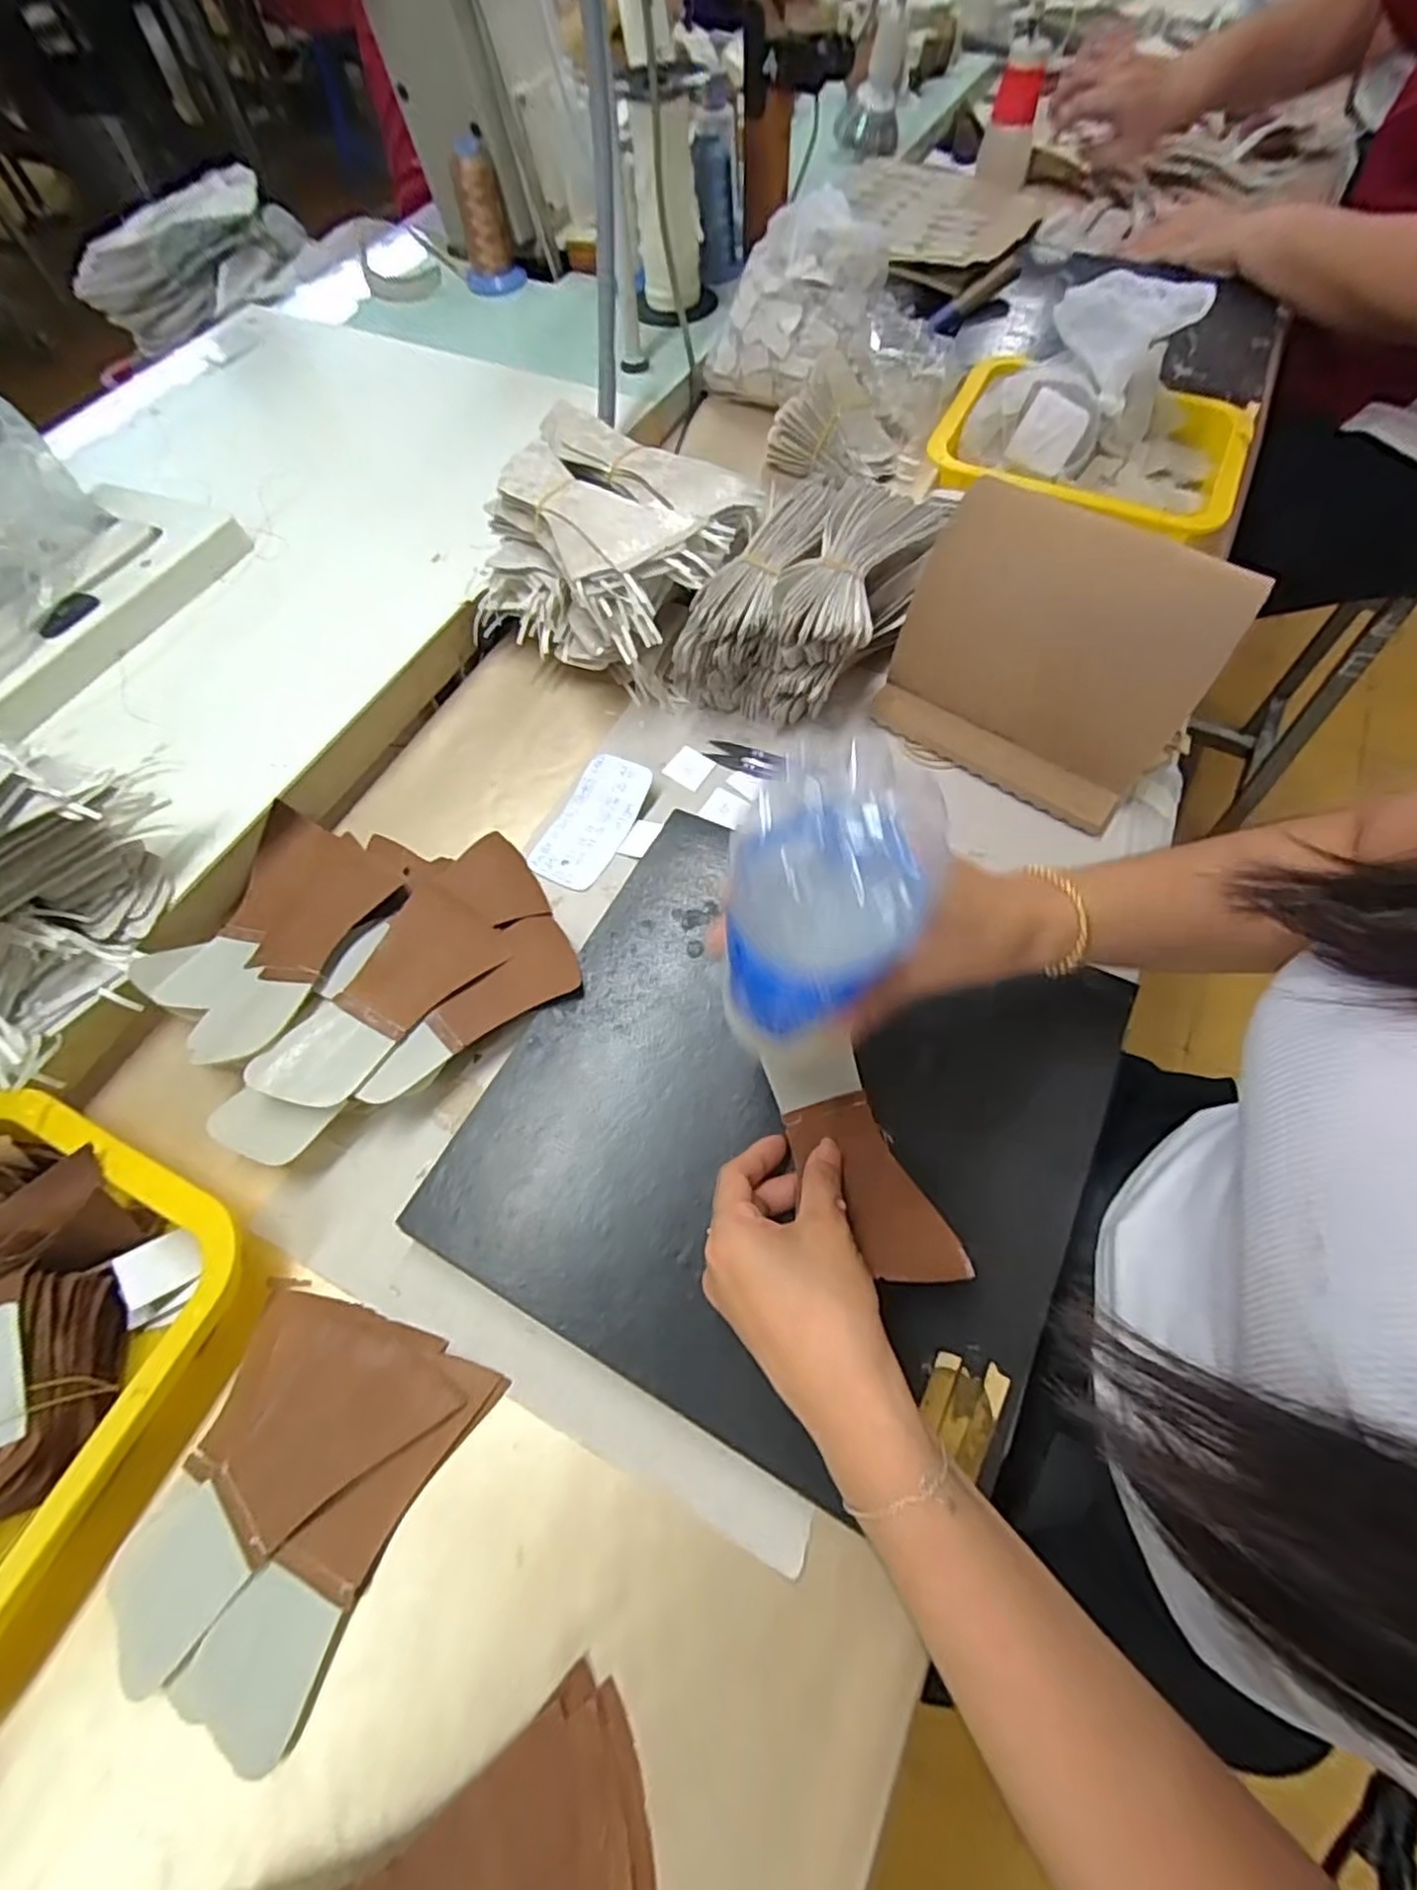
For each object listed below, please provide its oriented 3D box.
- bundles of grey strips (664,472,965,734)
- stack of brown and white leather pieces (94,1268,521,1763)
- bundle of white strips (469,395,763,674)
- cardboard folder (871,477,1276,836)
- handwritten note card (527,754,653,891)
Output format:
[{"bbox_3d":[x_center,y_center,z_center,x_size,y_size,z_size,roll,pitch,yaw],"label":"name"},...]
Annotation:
[{"bbox_3d":[0.087,-0.266,0.531,0.121,0.087,0.240,31,69,16],"label":"bundles of grey strips"},{"bbox_3d":[-0.191,0.261,0.326,0.126,0.015,0.157,16,65,10],"label":"stack of brown and white leather pieces"},{"bbox_3d":[-0.072,-0.298,0.543,0.186,0.110,0.164,25,67,14],"label":"bundle of white strips"},{"bbox_3d":[0.226,-0.195,0.469,0.185,0.167,0.031,31,29,11],"label":"cardboard folder"},{"bbox_3d":[-0.082,-0.089,0.490,0.053,0.016,0.100,23,67,13],"label":"handwritten note card"}]

